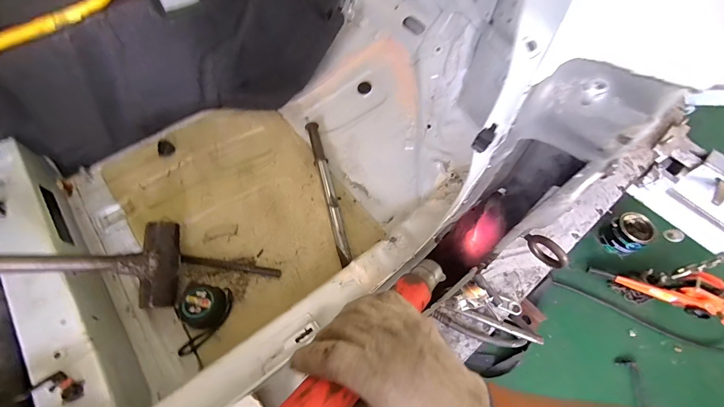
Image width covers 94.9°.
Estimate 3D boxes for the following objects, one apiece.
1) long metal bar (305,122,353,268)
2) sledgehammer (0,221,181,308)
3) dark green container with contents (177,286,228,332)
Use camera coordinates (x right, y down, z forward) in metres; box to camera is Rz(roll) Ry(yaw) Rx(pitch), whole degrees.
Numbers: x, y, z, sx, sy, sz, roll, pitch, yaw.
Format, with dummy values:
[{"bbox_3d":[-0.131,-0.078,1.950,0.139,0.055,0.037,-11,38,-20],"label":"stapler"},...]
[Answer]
[{"bbox_3d":[-0.067,-0.031,0.638,0.022,0.026,0.323,-11,61,-11],"label":"long metal bar"},{"bbox_3d":[-0.459,0.087,0.406,0.434,0.074,0.125,7,51,-44],"label":"sledgehammer"},{"bbox_3d":[-0.253,0.166,0.529,0.068,0.043,0.064,2,60,-3],"label":"dark green container with contents"}]

